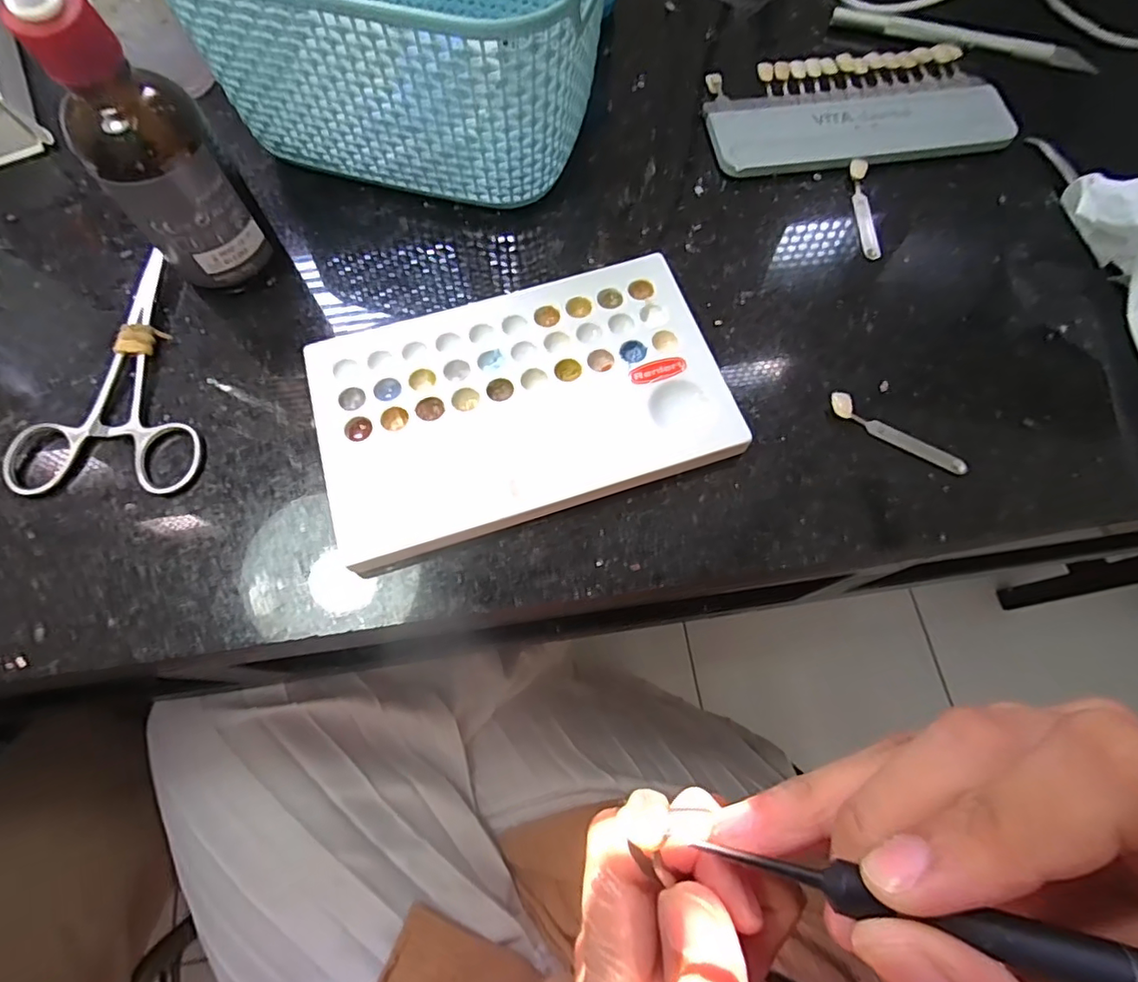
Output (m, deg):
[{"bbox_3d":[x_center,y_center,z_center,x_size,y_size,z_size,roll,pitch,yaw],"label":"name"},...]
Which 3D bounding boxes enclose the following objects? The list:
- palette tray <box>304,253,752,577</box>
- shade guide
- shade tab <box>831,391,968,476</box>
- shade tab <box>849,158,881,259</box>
[{"bbox_3d":[-0.018,-0.035,0.220,0.150,0.013,0.097,-18,69,-6],"label":"palette tray"},{"bbox_3d":[0.147,-0.199,0.287,0.154,0.008,0.075,-9,68,-3],"label":"shade guide"},{"bbox_3d":[0.129,-0.022,0.219,0.055,0.006,0.009,31,72,12],"label":"shade tab"},{"bbox_3d":[0.140,-0.134,0.265,0.008,0.005,0.059,3,68,2],"label":"shade tab"}]

